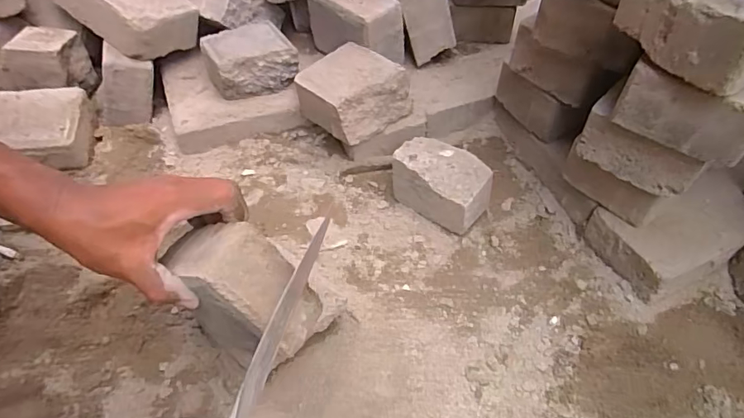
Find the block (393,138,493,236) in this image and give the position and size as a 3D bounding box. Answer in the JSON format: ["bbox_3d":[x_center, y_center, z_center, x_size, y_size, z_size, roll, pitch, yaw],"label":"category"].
[{"bbox_3d":[0.085,-0.030,0.595,0.113,0.073,0.066,30,57,25],"label":"block"}]

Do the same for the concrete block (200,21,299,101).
[{"bbox_3d":[-0.170,-0.208,0.678,0.120,0.065,0.087,-13,52,-13],"label":"concrete block"}]

